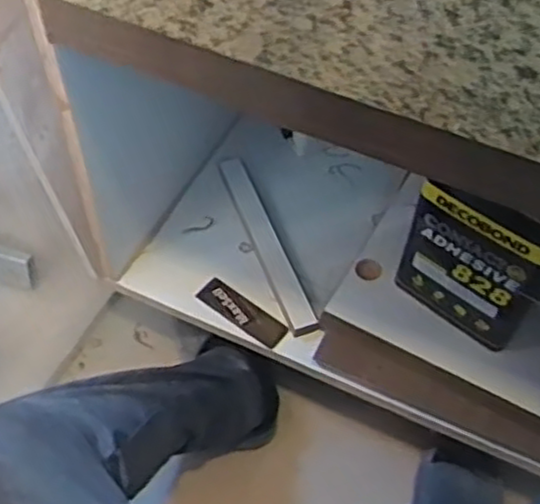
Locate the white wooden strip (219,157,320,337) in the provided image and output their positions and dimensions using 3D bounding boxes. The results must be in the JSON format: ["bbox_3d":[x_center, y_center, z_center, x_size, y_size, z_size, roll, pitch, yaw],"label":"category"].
[{"bbox_3d":[-0.007,-0.019,1.048,0.038,0.019,0.319,-15,56,-13],"label":"white wooden strip"}]

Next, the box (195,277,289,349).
[{"bbox_3d":[-0.037,0.081,0.994,0.131,0.013,0.046,34,60,21],"label":"box"}]

